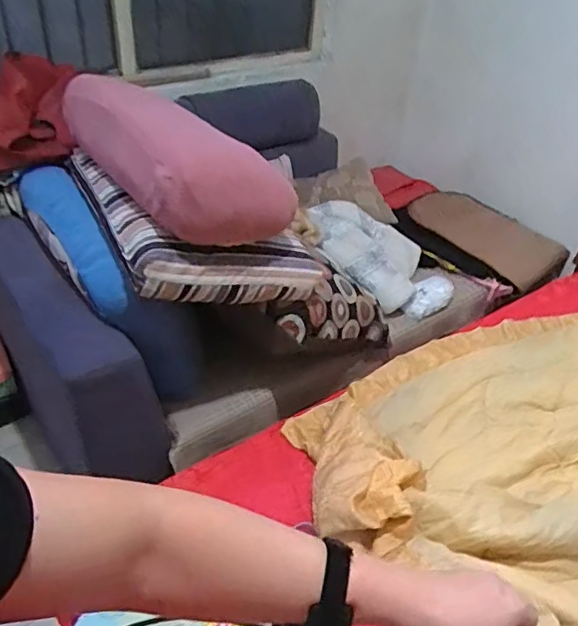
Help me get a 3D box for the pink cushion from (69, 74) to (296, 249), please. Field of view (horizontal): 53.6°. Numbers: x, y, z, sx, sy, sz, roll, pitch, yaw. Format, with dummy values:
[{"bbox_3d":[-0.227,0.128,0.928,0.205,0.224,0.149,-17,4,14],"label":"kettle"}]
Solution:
[{"bbox_3d":[-0.311,-0.418,1.401,0.285,0.194,0.747,-21,45,-29],"label":"pink cushion"}]

